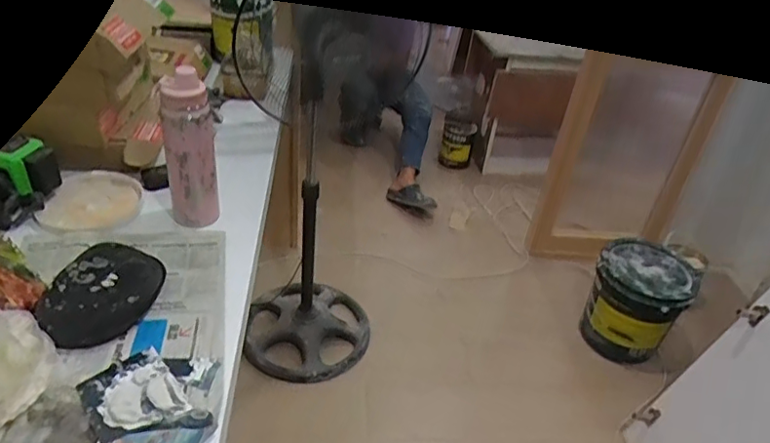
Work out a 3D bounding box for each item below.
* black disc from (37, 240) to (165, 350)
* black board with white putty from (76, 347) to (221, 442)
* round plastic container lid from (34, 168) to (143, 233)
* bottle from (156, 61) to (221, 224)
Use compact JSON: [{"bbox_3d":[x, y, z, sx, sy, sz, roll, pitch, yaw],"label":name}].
[{"bbox_3d":[-0.410,0.100,0.826,0.141,0.035,0.186,18,36,14],"label":"black disc"},{"bbox_3d":[-0.295,0.207,0.712,0.157,0.031,0.142,-2,36,-13],"label":"black board with white putty"},{"bbox_3d":[-0.523,-0.042,1.034,0.152,0.018,0.179,5,35,-3],"label":"round plastic container lid"},{"bbox_3d":[-0.327,-0.114,0.961,0.081,0.259,0.065,-15,41,-28],"label":"bottle"}]

